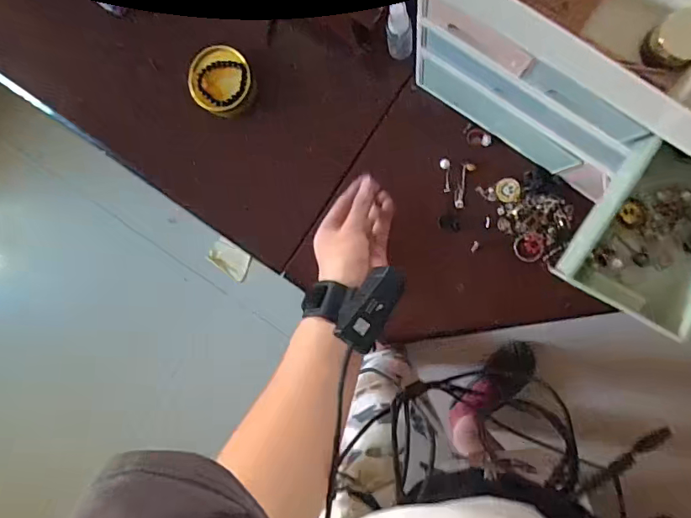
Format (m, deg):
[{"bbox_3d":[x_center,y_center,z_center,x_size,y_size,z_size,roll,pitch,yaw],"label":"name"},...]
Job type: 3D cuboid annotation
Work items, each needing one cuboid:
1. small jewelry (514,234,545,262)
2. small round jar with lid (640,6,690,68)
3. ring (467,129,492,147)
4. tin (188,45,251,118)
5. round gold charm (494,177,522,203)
[{"bbox_3d":[0.236,-0.014,0.605,0.035,0.004,0.037,0,93,8],"label":"small jewelry"},{"bbox_3d":[0.217,-0.142,0.305,0.032,0.023,0.032,0,93,8],"label":"small round jar with lid"},{"bbox_3d":[0.169,-0.153,0.596,0.030,0.006,0.020,30,96,6],"label":"ring"},{"bbox_3d":[-0.163,-0.234,0.614,0.083,0.016,0.081,0,93,8],"label":"tin"},{"bbox_3d":[0.208,-0.087,0.600,0.029,0.004,0.032,-11,91,9],"label":"round gold charm"}]

